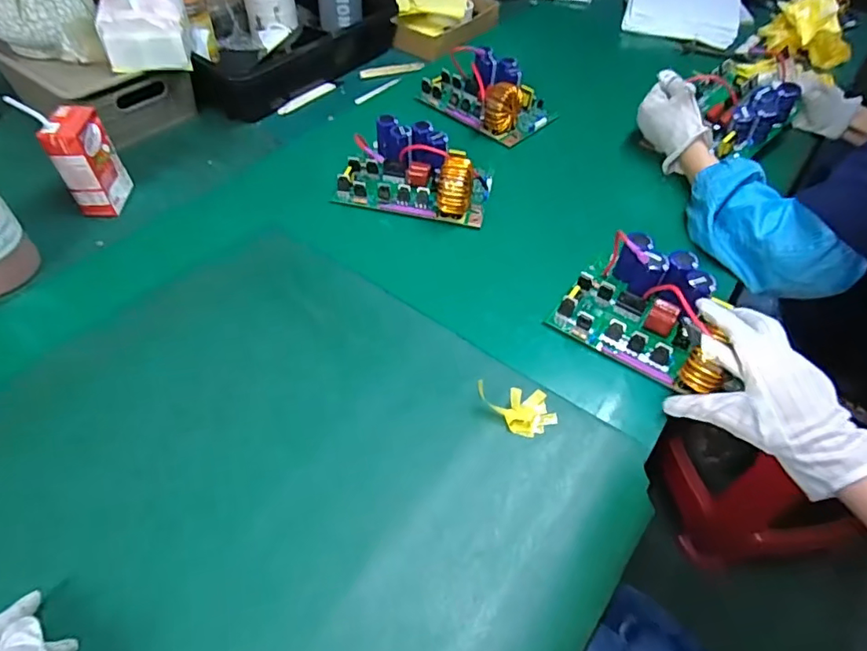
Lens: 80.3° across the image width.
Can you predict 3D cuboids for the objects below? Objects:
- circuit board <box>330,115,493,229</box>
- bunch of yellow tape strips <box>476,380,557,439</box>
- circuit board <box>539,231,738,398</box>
[{"bbox_3d":[-0.020,-0.200,0.658,0.183,0.056,0.124,14,52,8],"label":"circuit board"},{"bbox_3d":[0.078,0.077,0.471,0.068,0.022,0.046,-2,52,-5],"label":"bunch of yellow tape strips"},{"bbox_3d":[0.222,-0.020,0.521,0.163,0.065,0.122,31,58,20],"label":"circuit board"}]

